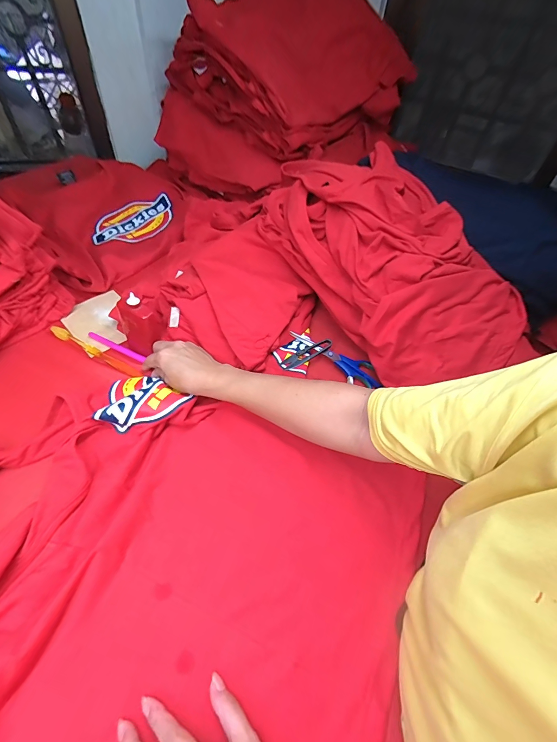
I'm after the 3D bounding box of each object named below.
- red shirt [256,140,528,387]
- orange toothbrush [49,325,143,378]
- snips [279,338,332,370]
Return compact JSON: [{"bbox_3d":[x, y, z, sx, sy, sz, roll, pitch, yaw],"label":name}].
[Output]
[{"bbox_3d":[0.193,-0.189,0.572,0.259,0.193,0.482,-31,59,-28],"label":"red shirt"},{"bbox_3d":[-0.293,-0.033,0.522,0.179,0.016,0.016,24,52,14],"label":"orange toothbrush"},{"bbox_3d":[0.049,-0.032,0.563,0.097,0.016,0.024,-25,57,-24],"label":"snips"}]

